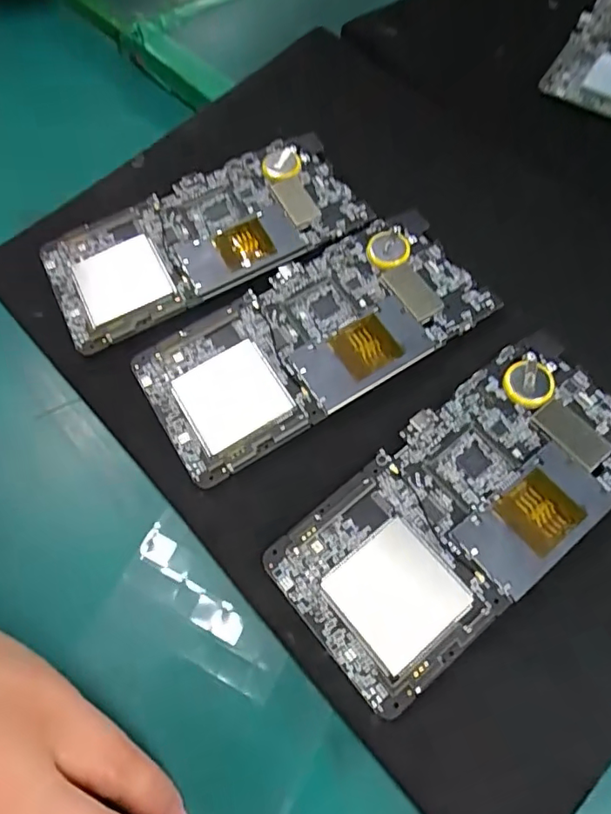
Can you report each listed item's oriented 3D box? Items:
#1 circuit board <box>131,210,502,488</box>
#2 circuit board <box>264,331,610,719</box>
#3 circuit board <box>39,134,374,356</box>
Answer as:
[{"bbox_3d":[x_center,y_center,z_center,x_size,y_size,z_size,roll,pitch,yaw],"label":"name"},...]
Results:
[{"bbox_3d":[0.003,-0.031,0.242,0.150,0.005,0.069,-30,70,-7],"label":"circuit board"},{"bbox_3d":[0.062,0.037,0.208,0.148,0.005,0.071,-38,70,-10],"label":"circuit board"},{"bbox_3d":[-0.051,-0.084,0.267,0.149,0.007,0.068,-27,71,-6],"label":"circuit board"}]

